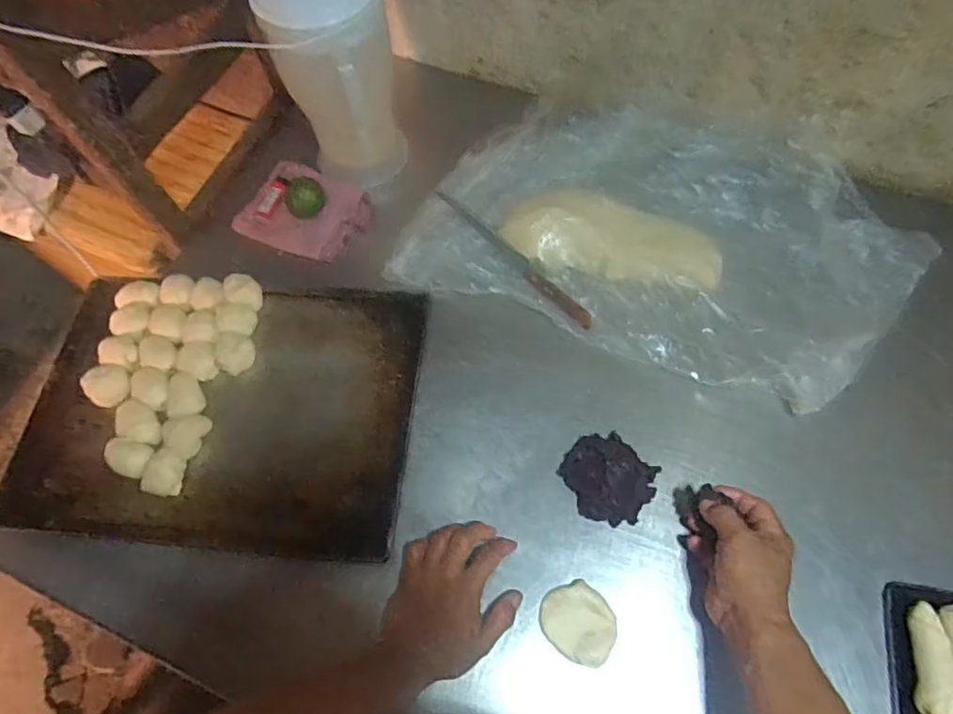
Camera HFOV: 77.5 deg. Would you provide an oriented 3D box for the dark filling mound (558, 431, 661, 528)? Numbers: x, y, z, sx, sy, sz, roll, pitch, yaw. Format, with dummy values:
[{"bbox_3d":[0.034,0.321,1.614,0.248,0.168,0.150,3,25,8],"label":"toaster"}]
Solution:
[{"bbox_3d":[0.141,0.131,0.644,0.084,0.018,0.096,-38,68,-14],"label":"dark filling mound"}]

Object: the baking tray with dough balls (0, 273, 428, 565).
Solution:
[{"bbox_3d":[-0.306,0.054,0.709,0.463,0.032,0.325,4,65,5],"label":"baking tray with dough balls"}]

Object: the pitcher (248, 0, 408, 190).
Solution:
[{"bbox_3d":[-0.167,-0.343,0.744,0.138,0.258,0.118,-18,65,-5],"label":"pitcher"}]

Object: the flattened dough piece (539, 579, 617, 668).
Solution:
[{"bbox_3d":[0.101,0.258,0.581,0.075,0.015,0.065,35,70,27],"label":"flattened dough piece"}]

